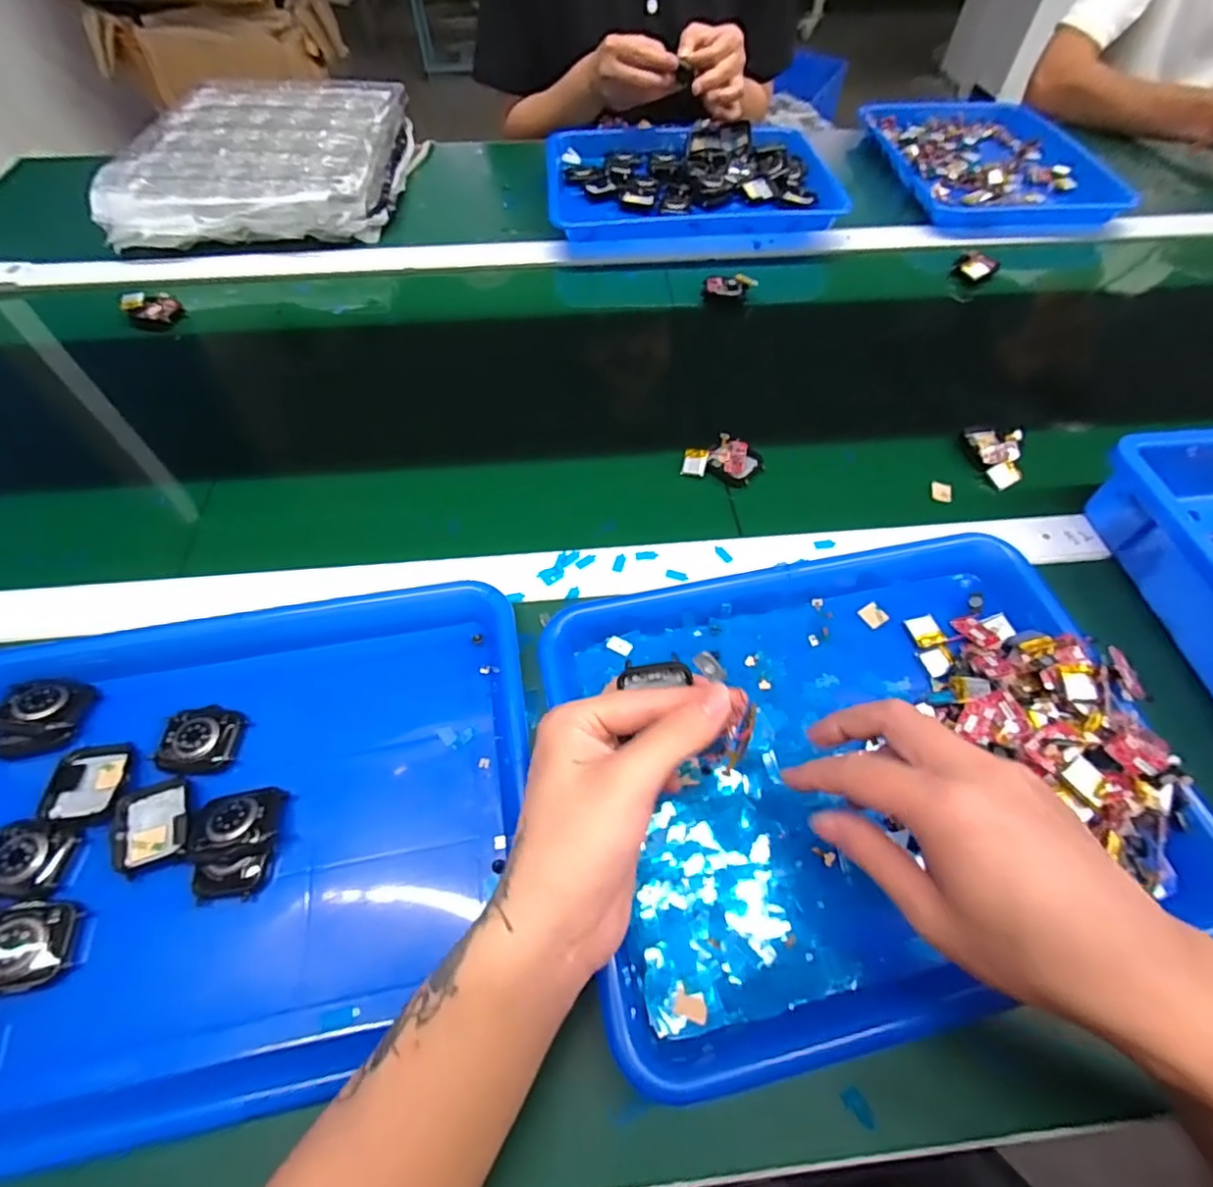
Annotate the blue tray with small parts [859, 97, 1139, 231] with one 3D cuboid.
[{"bbox_3d":[0.491,-0.565,0.759,0.241,0.037,0.313,-7,59,-5],"label":"blue tray with small parts"}]

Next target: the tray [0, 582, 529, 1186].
[{"bbox_3d":[-0.206,0.121,0.322,0.330,0.042,0.269,-9,59,-7],"label":"tray"}]

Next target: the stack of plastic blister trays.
[{"bbox_3d":[-0.390,-0.514,0.692,0.285,0.060,0.327,1,59,0],"label":"stack of plastic blister trays"}]

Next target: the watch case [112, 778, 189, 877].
[{"bbox_3d":[-0.249,0.127,0.320,0.036,0.011,0.044,-19,61,-12],"label":"watch case"}]

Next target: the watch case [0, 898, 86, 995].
[{"bbox_3d":[-0.288,0.173,0.286,0.044,0.015,0.038,3,59,-27],"label":"watch case"}]

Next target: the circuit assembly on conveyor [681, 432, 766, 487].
[{"bbox_3d":[0.097,-0.110,0.478,0.063,0.016,0.041,14,59,8],"label":"circuit assembly on conveyor"}]

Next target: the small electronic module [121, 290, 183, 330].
[{"bbox_3d":[-0.459,-0.287,0.593,0.051,0.028,0.028,6,59,3],"label":"small electronic module"}]

